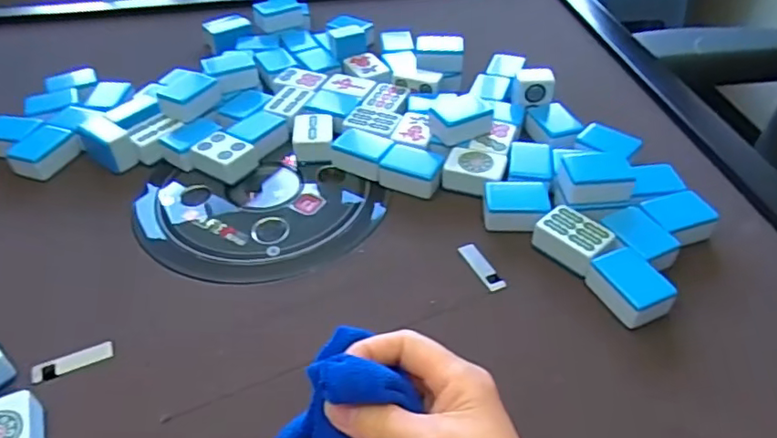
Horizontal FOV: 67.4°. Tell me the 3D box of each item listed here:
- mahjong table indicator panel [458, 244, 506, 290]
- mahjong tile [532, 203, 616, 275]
[{"bbox_3d":[0.075,0.039,0.471,0.016,0.004,0.051,-20,46,-19],"label":"mahjong table indicator panel"},{"bbox_3d":[0.148,0.015,0.466,0.041,0.021,0.051,-32,51,-29],"label":"mahjong tile"}]

